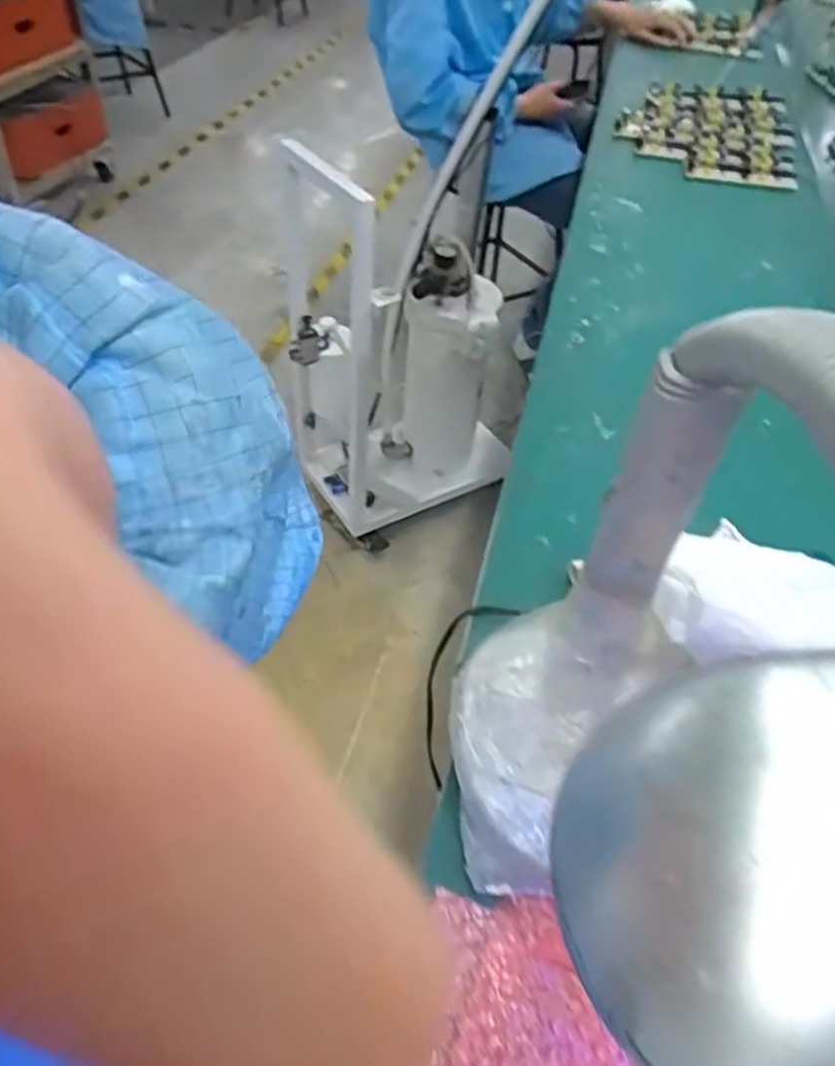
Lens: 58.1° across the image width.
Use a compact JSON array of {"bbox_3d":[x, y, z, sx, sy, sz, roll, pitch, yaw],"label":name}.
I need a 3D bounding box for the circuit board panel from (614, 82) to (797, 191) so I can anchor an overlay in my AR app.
[{"bbox_3d":[0.491,-0.694,1.285,0.281,0.033,0.398,14,48,8],"label":"circuit board panel"}]

